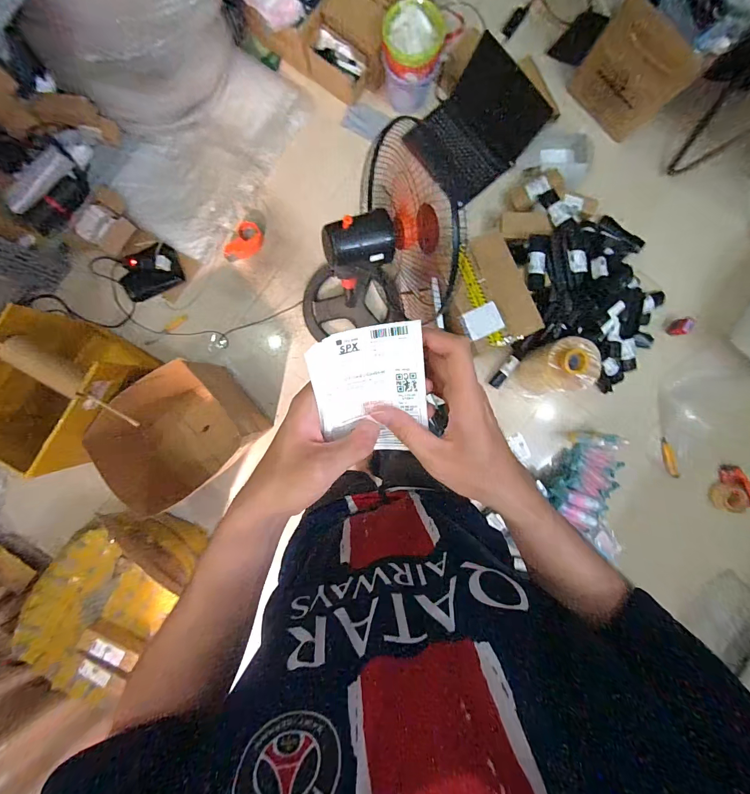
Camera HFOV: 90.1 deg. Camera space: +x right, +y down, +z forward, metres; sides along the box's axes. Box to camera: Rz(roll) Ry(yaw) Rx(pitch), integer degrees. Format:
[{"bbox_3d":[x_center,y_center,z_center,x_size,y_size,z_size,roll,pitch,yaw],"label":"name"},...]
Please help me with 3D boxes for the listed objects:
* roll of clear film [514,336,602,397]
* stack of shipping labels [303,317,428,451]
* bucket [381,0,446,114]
[{"bbox_3d":[0.697,-0.109,1.436,0.216,0.291,0.198,0,91,-1],"label":"roll of clear film"},{"bbox_3d":[-0.002,0.000,0.305,0.087,0.012,0.111,-11,116,-5],"label":"stack of shipping labels"},{"bbox_3d":[0.132,-1.261,1.412,0.215,0.269,0.205,0,91,-1],"label":"bucket"}]

